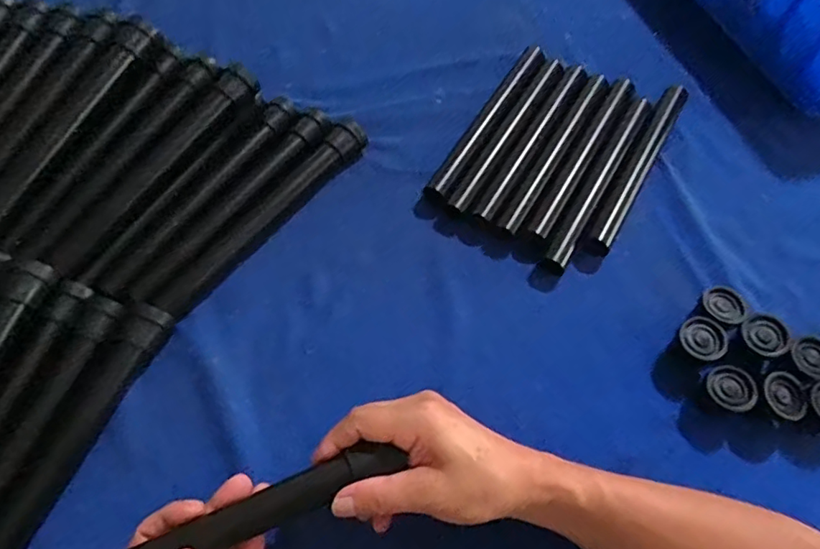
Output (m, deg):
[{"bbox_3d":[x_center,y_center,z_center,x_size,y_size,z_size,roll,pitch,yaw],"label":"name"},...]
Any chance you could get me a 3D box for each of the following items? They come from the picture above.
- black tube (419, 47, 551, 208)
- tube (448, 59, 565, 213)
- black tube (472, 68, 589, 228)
[{"bbox_3d":[0.079,-0.152,0.547,0.030,0.029,0.209,29,66,15],"label":"black tube"},{"bbox_3d":[0.099,-0.141,0.536,0.021,0.019,0.204,30,66,15],"label":"tube"},{"bbox_3d":[0.122,-0.130,0.529,0.023,0.017,0.198,29,66,14],"label":"black tube"}]

